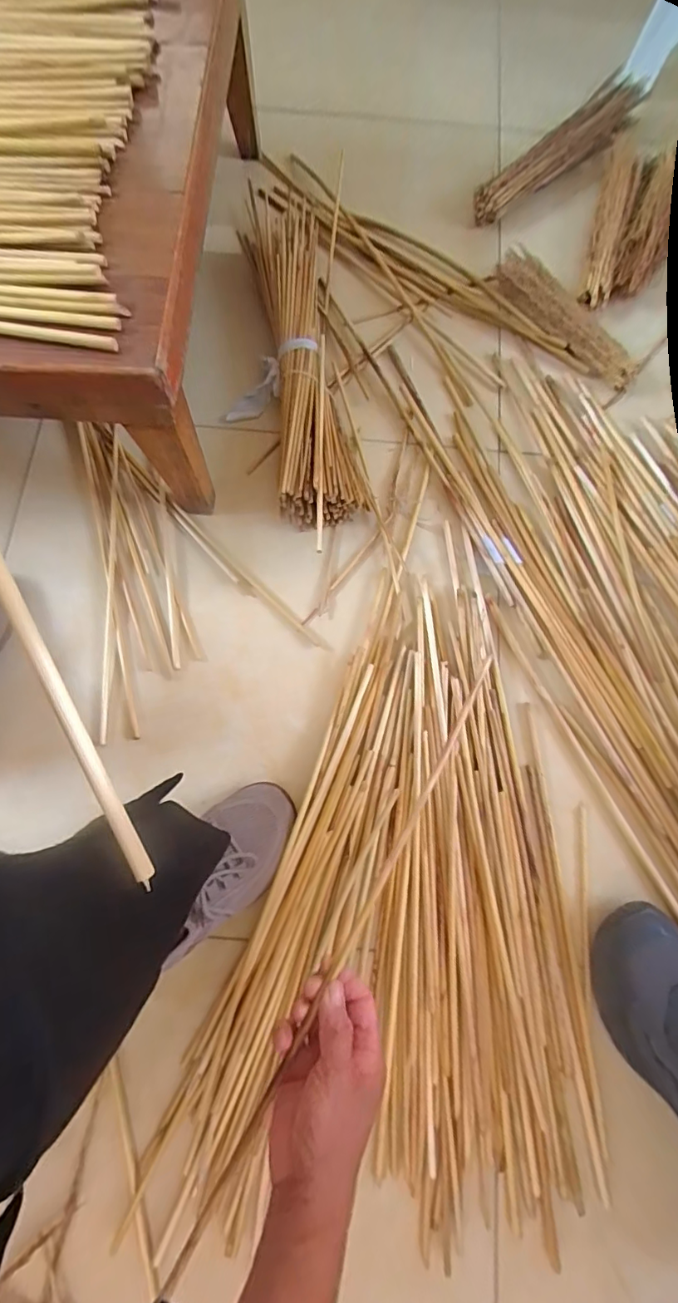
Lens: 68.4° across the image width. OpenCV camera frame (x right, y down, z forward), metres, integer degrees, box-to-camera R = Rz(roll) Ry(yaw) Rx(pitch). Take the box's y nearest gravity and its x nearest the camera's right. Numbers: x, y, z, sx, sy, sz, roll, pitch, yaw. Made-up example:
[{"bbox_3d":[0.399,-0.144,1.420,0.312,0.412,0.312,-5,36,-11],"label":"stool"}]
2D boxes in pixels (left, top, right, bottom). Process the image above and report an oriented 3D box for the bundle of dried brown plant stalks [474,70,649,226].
[{"bbox_3d":[0.330,-0.754,0.761,0.316,0.051,0.060,-42,80,-10],"label":"bundle of dried brown plant stalks"}]

